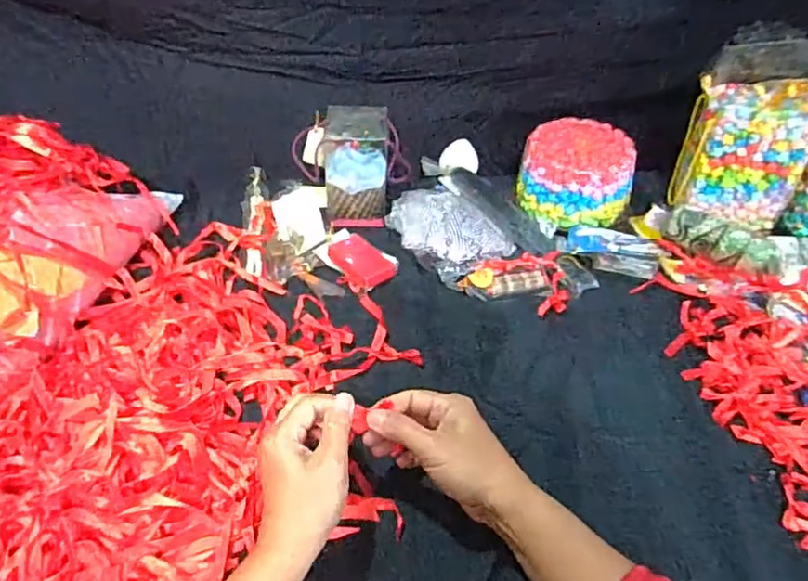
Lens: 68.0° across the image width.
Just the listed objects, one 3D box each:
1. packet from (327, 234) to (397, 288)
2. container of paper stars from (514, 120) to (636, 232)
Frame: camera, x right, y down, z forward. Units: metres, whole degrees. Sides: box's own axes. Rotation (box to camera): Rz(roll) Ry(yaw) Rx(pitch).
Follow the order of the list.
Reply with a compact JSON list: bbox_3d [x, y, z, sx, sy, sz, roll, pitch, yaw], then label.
[{"bbox_3d":[-0.047,-0.032,0.639,0.046,0.012,0.072,-29,52,-26],"label":"packet"},{"bbox_3d":[0.196,-0.135,0.690,0.121,0.072,0.111,0,45,0],"label":"container of paper stars"}]

